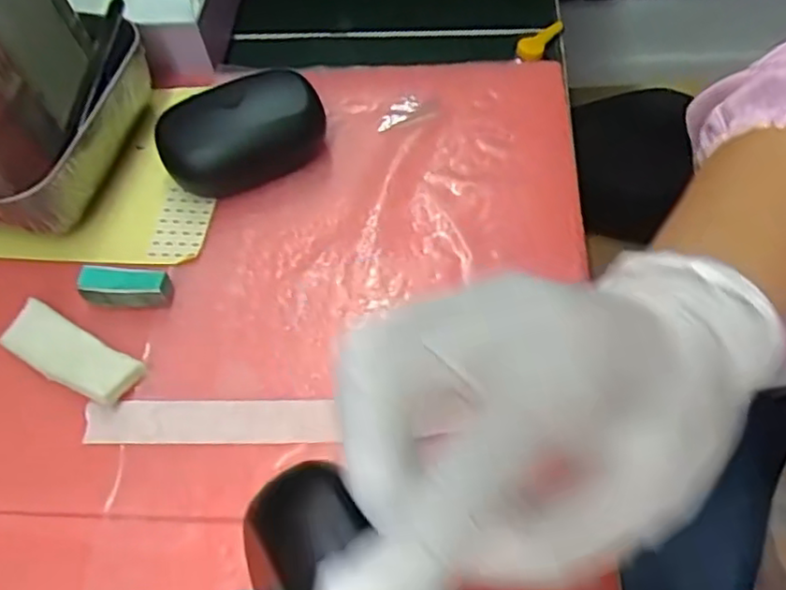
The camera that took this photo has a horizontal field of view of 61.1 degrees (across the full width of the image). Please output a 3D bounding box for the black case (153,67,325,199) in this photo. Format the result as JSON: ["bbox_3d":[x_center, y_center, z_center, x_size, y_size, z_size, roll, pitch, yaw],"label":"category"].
[{"bbox_3d":[-0.077,-0.085,0.344,0.084,0.033,0.049,-22,60,-9],"label":"black case"}]

